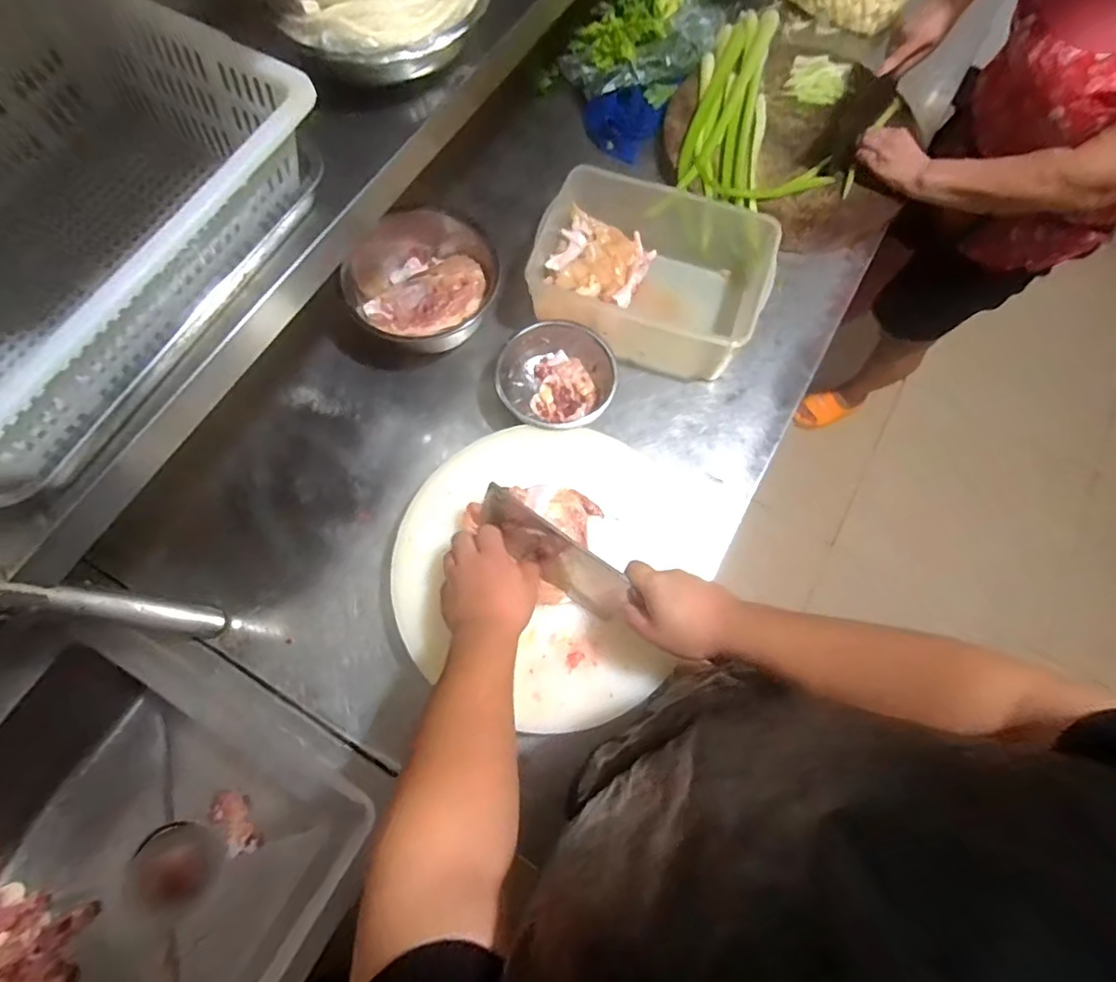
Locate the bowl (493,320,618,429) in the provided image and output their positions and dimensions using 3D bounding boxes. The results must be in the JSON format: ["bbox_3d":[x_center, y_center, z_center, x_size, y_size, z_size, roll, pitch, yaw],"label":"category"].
[{"bbox_3d":[-0.009,-0.164,0.784,0.159,0.059,0.160,0,72,-1],"label":"bowl"}]

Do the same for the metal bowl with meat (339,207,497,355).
[{"bbox_3d":[-0.211,-0.314,0.826,0.206,0.077,0.235,-42,77,-13],"label":"metal bowl with meat"}]

